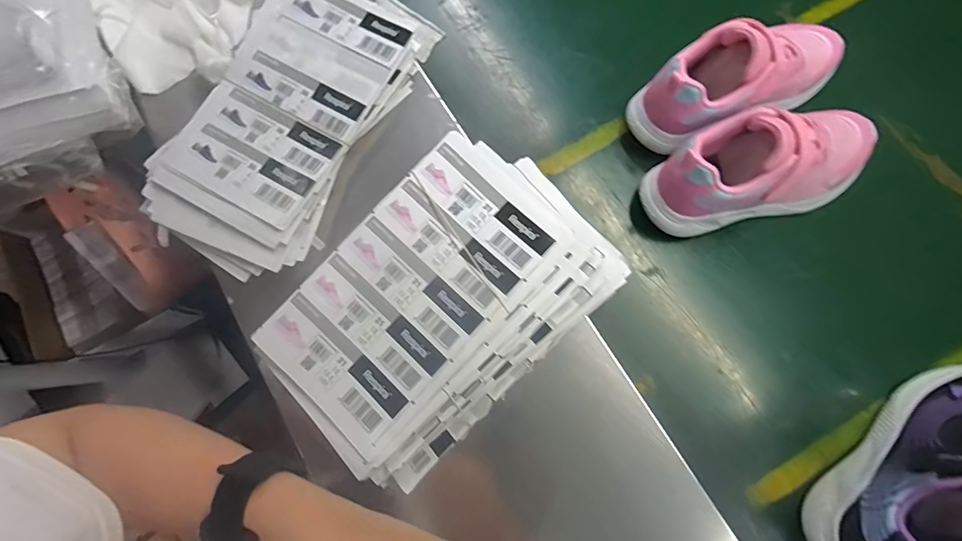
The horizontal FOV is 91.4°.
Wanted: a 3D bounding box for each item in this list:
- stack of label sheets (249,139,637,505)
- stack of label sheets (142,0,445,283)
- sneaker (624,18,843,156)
[{"bbox_3d":[-0.033,0.024,0.385,0.273,0.031,0.182,-43,79,-8],"label":"stack of label sheets"},{"bbox_3d":[-0.181,-0.162,0.464,0.174,0.050,0.337,26,78,8],"label":"stack of label sheets"},{"bbox_3d":[0.250,-0.182,0.442,0.207,0.099,0.072,-20,77,-3],"label":"sneaker"}]

